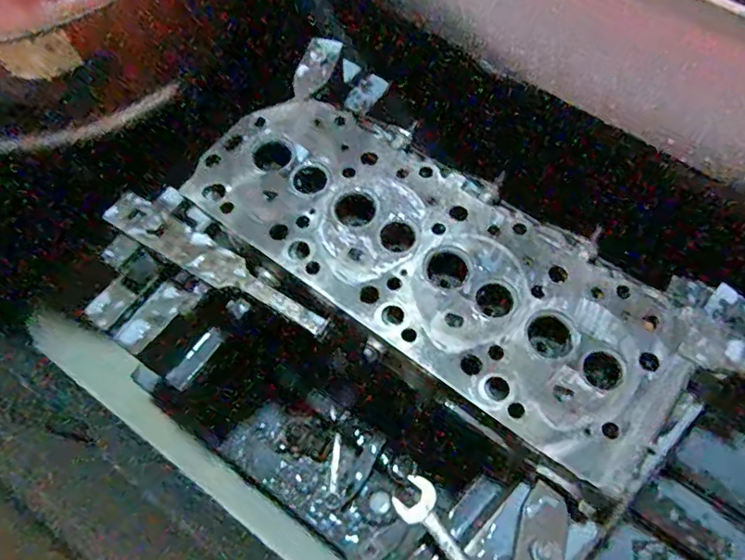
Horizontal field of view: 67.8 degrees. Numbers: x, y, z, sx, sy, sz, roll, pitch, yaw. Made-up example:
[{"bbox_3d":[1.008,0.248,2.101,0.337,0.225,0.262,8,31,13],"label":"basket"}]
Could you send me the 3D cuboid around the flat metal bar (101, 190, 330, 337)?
[{"bbox_3d":[-0.146,-0.015,0.511,0.245,0.017,0.037,30,69,13],"label":"flat metal bar"}]

